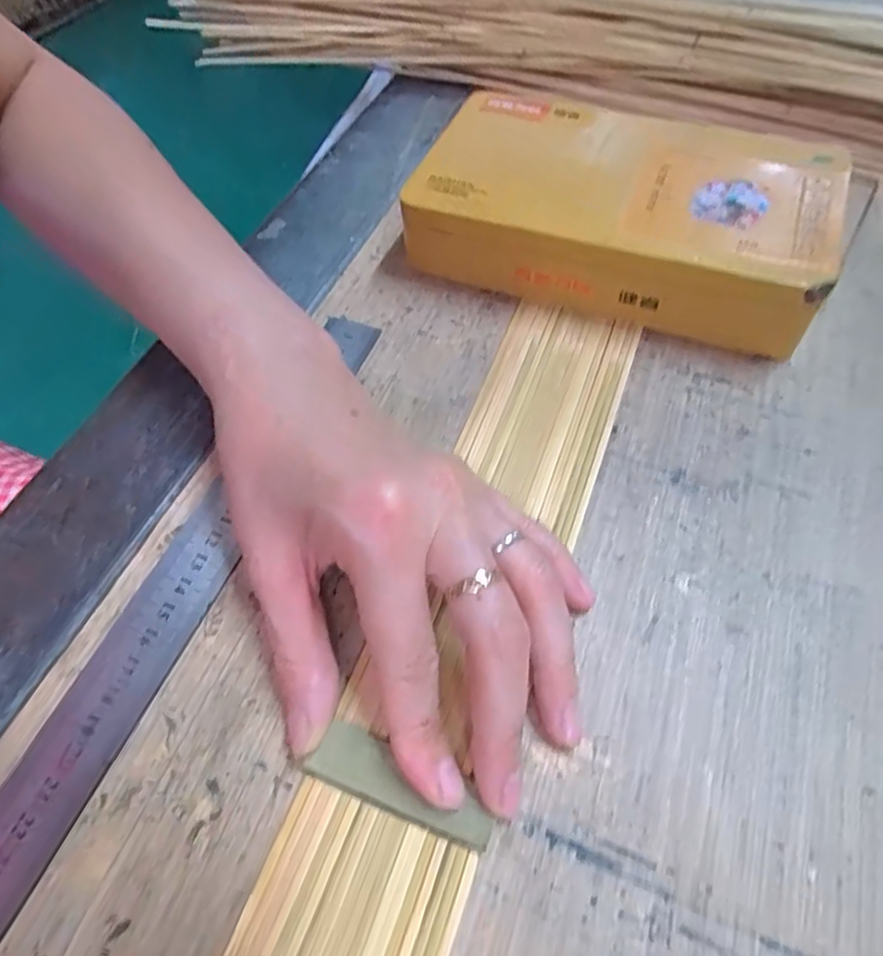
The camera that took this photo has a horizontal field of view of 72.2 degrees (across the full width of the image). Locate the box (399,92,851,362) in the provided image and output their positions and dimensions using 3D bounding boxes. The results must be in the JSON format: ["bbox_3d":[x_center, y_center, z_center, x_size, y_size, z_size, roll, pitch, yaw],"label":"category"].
[{"bbox_3d":[0.083,-0.128,0.287,0.184,0.042,0.110,20,60,15],"label":"box"}]

